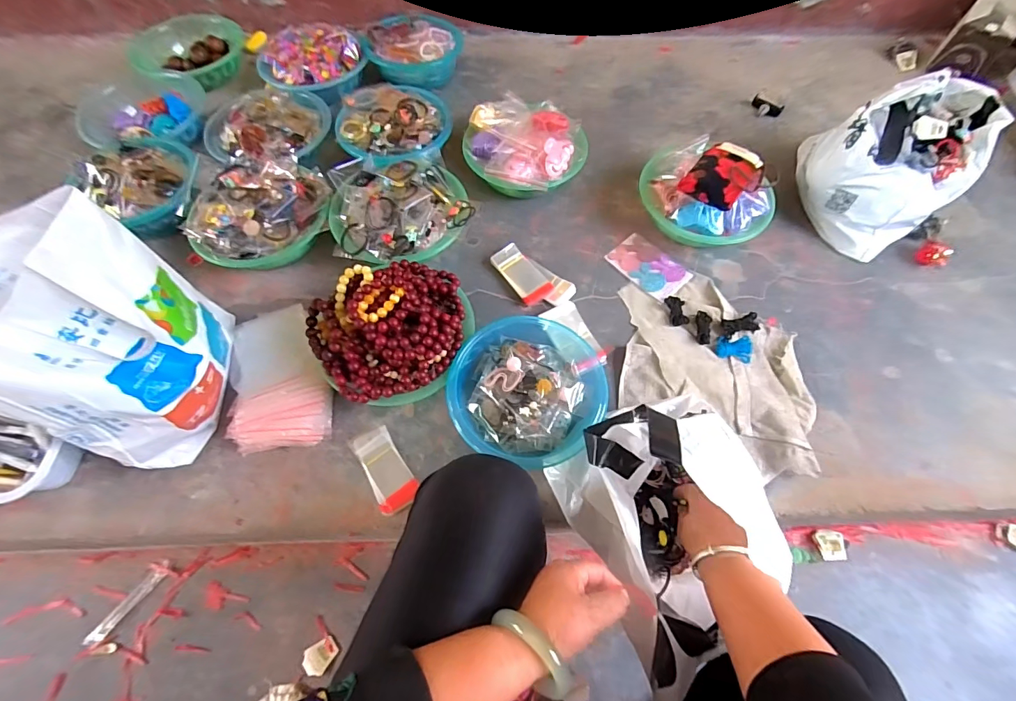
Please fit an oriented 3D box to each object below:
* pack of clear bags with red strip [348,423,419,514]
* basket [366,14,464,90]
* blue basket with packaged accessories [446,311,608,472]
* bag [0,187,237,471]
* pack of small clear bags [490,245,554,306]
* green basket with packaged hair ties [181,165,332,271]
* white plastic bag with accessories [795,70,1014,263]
[{"bbox_3d":[-0.180,0.173,0.636,0.059,0.012,0.122,-28,67,-14],"label":"pack of clear bags with red strip"},{"bbox_3d":[-0.209,-0.672,0.984,0.215,0.066,0.167,-5,64,-3],"label":"basket"},{"bbox_3d":[0.032,0.043,0.650,0.224,0.061,0.242,8,64,4],"label":"blue basket with packaged accessories"},{"bbox_3d":[-0.502,-0.001,0.547,0.189,0.316,0.234,31,67,14],"label":"bag"},{"bbox_3d":[0.025,-0.136,0.764,0.056,0.018,0.115,-33,68,-16],"label":"pack of small clear bags"},{"bbox_3d":[-0.428,-0.239,0.749,0.237,0.084,0.172,-38,70,-18],"label":"green basket with packaged hair ties"},{"bbox_3d":[0.729,-0.374,0.817,0.329,0.198,0.254,-29,67,-14],"label":"white plastic bag with accessories"}]

